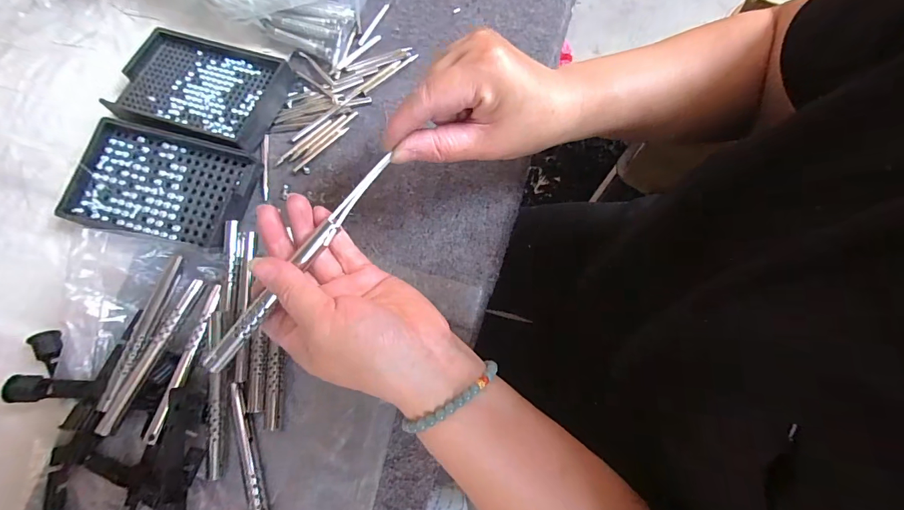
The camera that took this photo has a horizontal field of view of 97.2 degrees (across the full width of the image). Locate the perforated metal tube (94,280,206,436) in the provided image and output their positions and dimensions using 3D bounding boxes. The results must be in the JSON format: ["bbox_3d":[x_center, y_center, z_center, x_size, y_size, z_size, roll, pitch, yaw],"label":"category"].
[{"bbox_3d":[-0.205,0.066,0.274,0.011,0.014,0.107,16,74,7],"label":"perforated metal tube"}]

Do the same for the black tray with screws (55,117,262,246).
[{"bbox_3d":[-0.234,-0.055,0.322,0.147,0.028,0.086,14,74,7],"label":"black tray with screws"}]

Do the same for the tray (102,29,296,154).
[{"bbox_3d":[-0.219,-0.146,0.351,0.143,0.023,0.092,19,74,8],"label":"tray"}]

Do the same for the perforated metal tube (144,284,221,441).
[{"bbox_3d":[-0.184,0.071,0.275,0.010,0.009,0.107,9,73,5],"label":"perforated metal tube"}]

